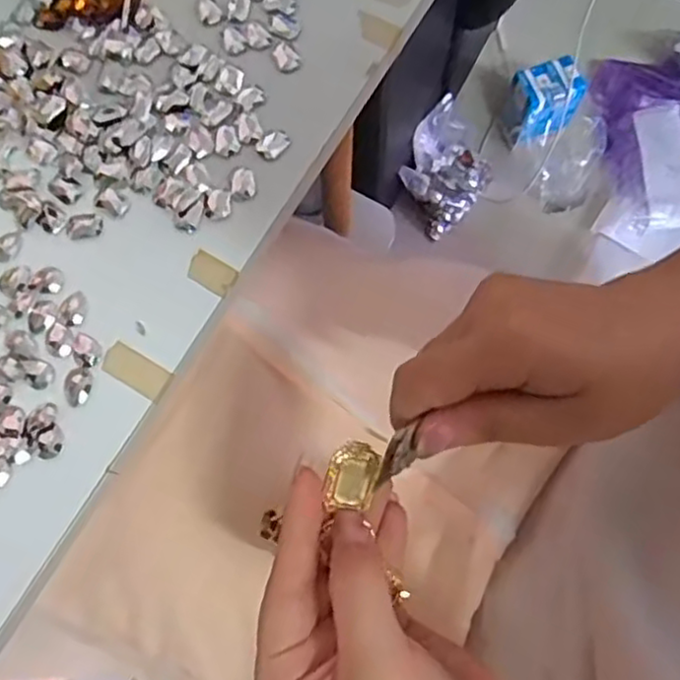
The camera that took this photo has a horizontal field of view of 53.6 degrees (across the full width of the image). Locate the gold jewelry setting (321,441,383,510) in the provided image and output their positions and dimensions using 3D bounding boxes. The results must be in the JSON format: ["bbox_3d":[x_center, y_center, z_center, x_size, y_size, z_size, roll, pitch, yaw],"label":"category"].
[{"bbox_3d":[0.004,0.050,0.243,0.018,0.008,0.024,16,75,5],"label":"gold jewelry setting"}]

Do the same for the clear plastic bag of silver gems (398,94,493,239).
[{"bbox_3d":[0.136,-0.216,0.854,0.097,0.112,0.115,39,78,10],"label":"clear plastic bag of silver gems"}]

